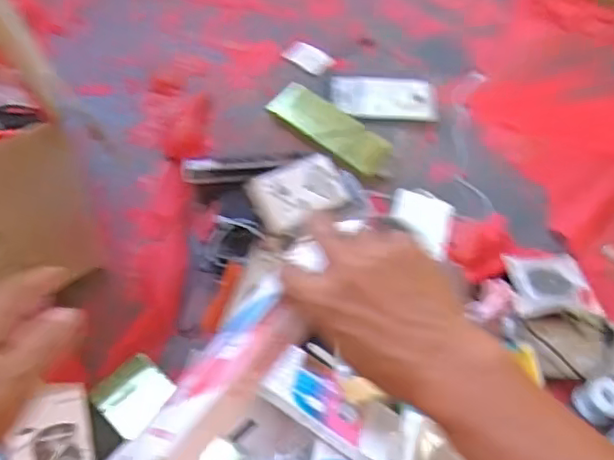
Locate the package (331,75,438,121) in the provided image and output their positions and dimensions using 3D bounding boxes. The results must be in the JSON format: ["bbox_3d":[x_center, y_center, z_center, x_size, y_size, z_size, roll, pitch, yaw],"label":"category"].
[{"bbox_3d":[0.128,-0.223,1.028,0.170,0.013,0.093,6,59,-4],"label":"package"}]

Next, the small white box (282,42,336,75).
[{"bbox_3d":[0.001,-0.300,1.083,0.084,0.010,0.062,36,62,13],"label":"small white box"}]

